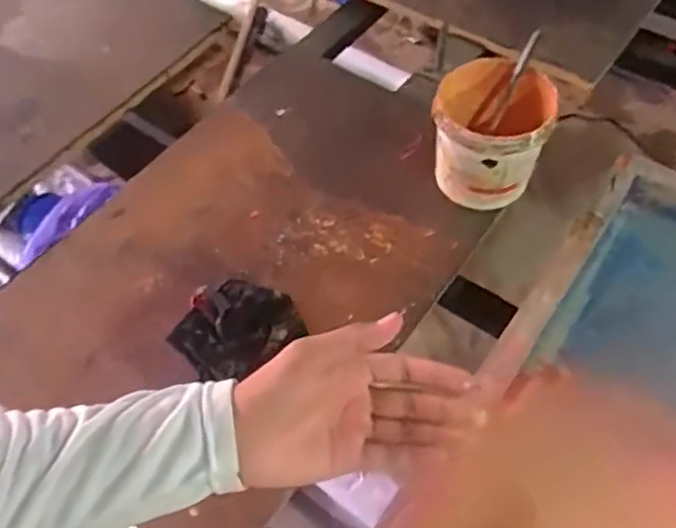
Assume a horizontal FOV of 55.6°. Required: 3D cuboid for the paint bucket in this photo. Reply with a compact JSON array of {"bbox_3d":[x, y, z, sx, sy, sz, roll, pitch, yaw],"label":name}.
[{"bbox_3d":[0.171,-0.148,0.730,0.124,0.110,0.130,15,58,11],"label":"paint bucket"}]

